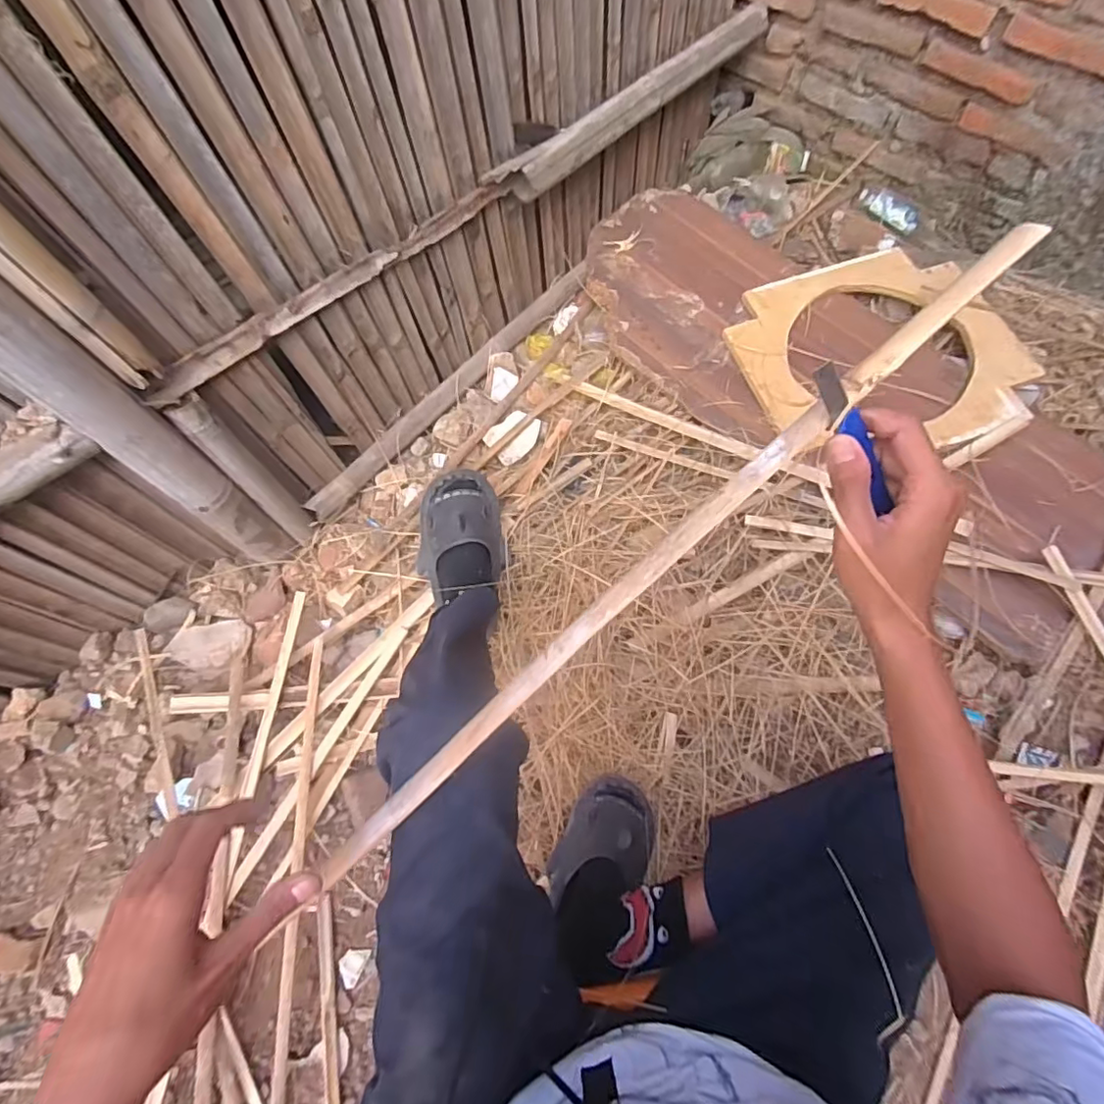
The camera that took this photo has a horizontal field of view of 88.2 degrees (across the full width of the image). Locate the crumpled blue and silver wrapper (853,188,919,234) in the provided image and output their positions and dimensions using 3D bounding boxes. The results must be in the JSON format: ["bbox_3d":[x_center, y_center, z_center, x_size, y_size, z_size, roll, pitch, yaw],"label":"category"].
[{"bbox_3d":[0.759,-0.778,1.295,0.147,0.042,0.053,39,71,17],"label":"crumpled blue and silver wrapper"}]

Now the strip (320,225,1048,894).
[{"bbox_3d":[0.056,0.026,0.383,0.617,0.011,0.026,-44,48,9],"label":"strip"}]

